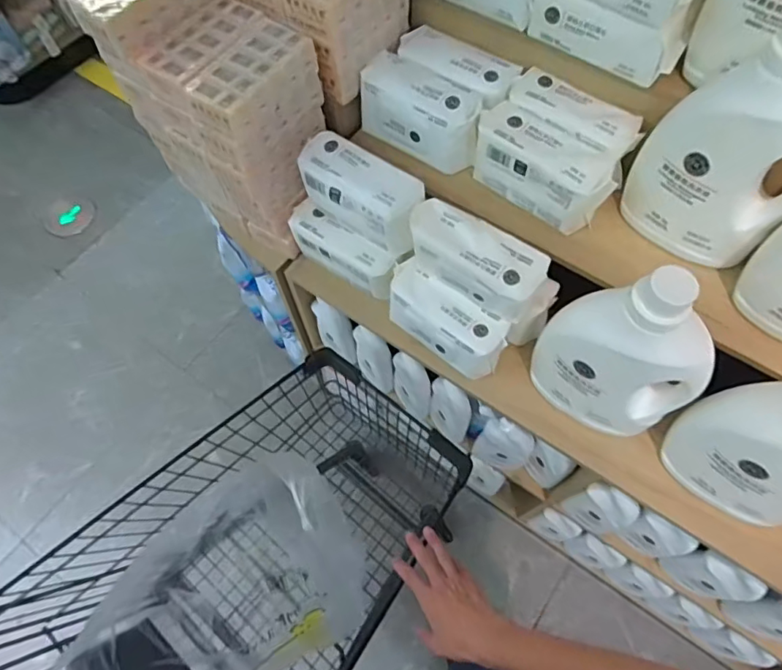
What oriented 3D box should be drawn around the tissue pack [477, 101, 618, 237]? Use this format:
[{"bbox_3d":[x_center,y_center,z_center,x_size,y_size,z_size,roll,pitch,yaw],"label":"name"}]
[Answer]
[{"bbox_3d":[0.220,-0.242,0.757,0.204,0.097,0.084,39,72,16],"label":"tissue pack"}]

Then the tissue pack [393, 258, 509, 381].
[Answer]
[{"bbox_3d":[0.078,-0.018,0.791,0.190,0.090,0.080,38,71,16],"label":"tissue pack"}]

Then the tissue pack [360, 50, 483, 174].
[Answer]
[{"bbox_3d":[0.047,-0.341,0.808,0.194,0.093,0.086,31,70,14],"label":"tissue pack"}]

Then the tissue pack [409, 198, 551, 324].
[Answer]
[{"bbox_3d":[0.114,-0.099,0.726,0.190,0.098,0.075,31,70,14],"label":"tissue pack"}]

